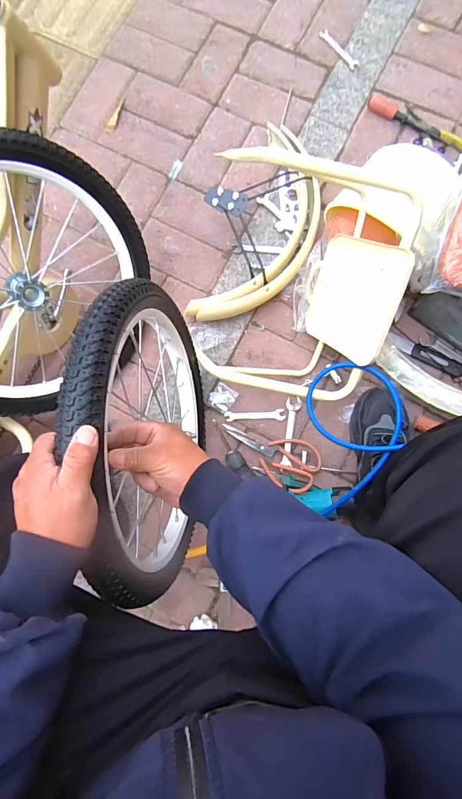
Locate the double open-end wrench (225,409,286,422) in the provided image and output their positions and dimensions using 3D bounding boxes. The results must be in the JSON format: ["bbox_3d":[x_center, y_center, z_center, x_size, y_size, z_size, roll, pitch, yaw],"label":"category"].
[{"bbox_3d":[0.050,0.033,0.815,0.121,0.008,0.021,-3,84,2],"label":"double open-end wrench"}]

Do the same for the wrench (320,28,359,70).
[{"bbox_3d":[0.245,-0.794,0.908,0.024,0.011,0.118,-38,84,-2],"label":"wrench"}]

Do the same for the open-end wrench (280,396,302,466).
[{"bbox_3d":[0.123,0.064,0.814,0.028,0.012,0.135,6,84,3],"label":"open-end wrench"}]

